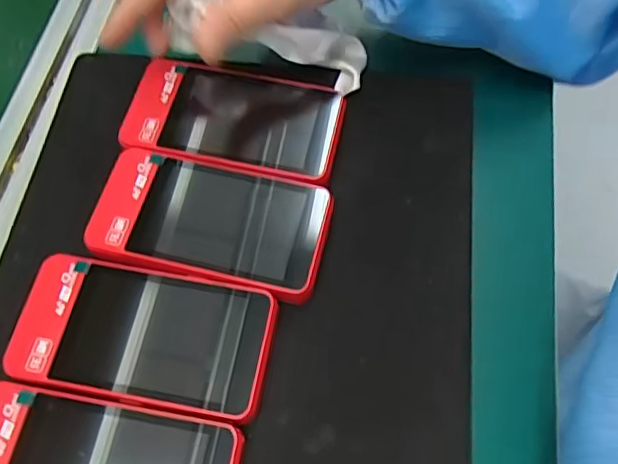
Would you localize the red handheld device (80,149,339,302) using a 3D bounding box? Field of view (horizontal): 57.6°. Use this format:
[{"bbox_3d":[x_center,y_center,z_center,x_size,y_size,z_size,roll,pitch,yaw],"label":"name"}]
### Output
[{"bbox_3d":[-0.050,-0.004,0.291,0.117,0.018,0.062,11,66,8],"label":"red handheld device"}]

